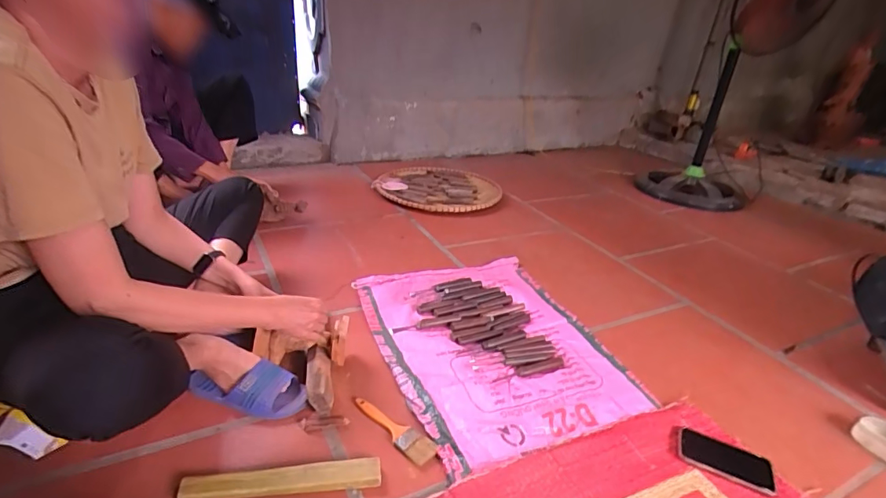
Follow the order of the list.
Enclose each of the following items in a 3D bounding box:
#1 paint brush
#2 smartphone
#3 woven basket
[{"bbox_3d":[-0.089,0.310,0.816,0.175,0.013,0.046,23,33,33],"label":"paint brush"},{"bbox_3d":[0.490,0.365,0.815,0.148,0.006,0.085,17,33,18],"label":"smartphone"},{"bbox_3d":[-0.022,-0.245,1.888,0.504,0.042,0.463,-2,28,-13],"label":"woven basket"}]

